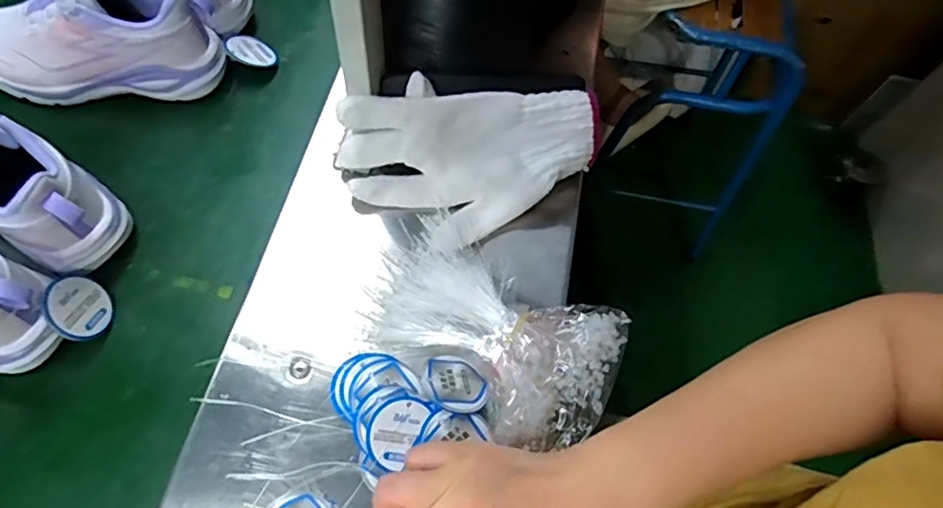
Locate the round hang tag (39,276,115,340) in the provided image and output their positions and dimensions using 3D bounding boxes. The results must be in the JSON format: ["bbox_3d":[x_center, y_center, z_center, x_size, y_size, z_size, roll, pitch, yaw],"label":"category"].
[{"bbox_3d":[-0.288,0.039,0.425,0.004,0.046,0.048,-22,27,23],"label":"round hang tag"}]

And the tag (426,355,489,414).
[{"bbox_3d":[-0.010,0.089,0.403,0.042,0.005,0.046,14,38,-11],"label":"tag"}]

